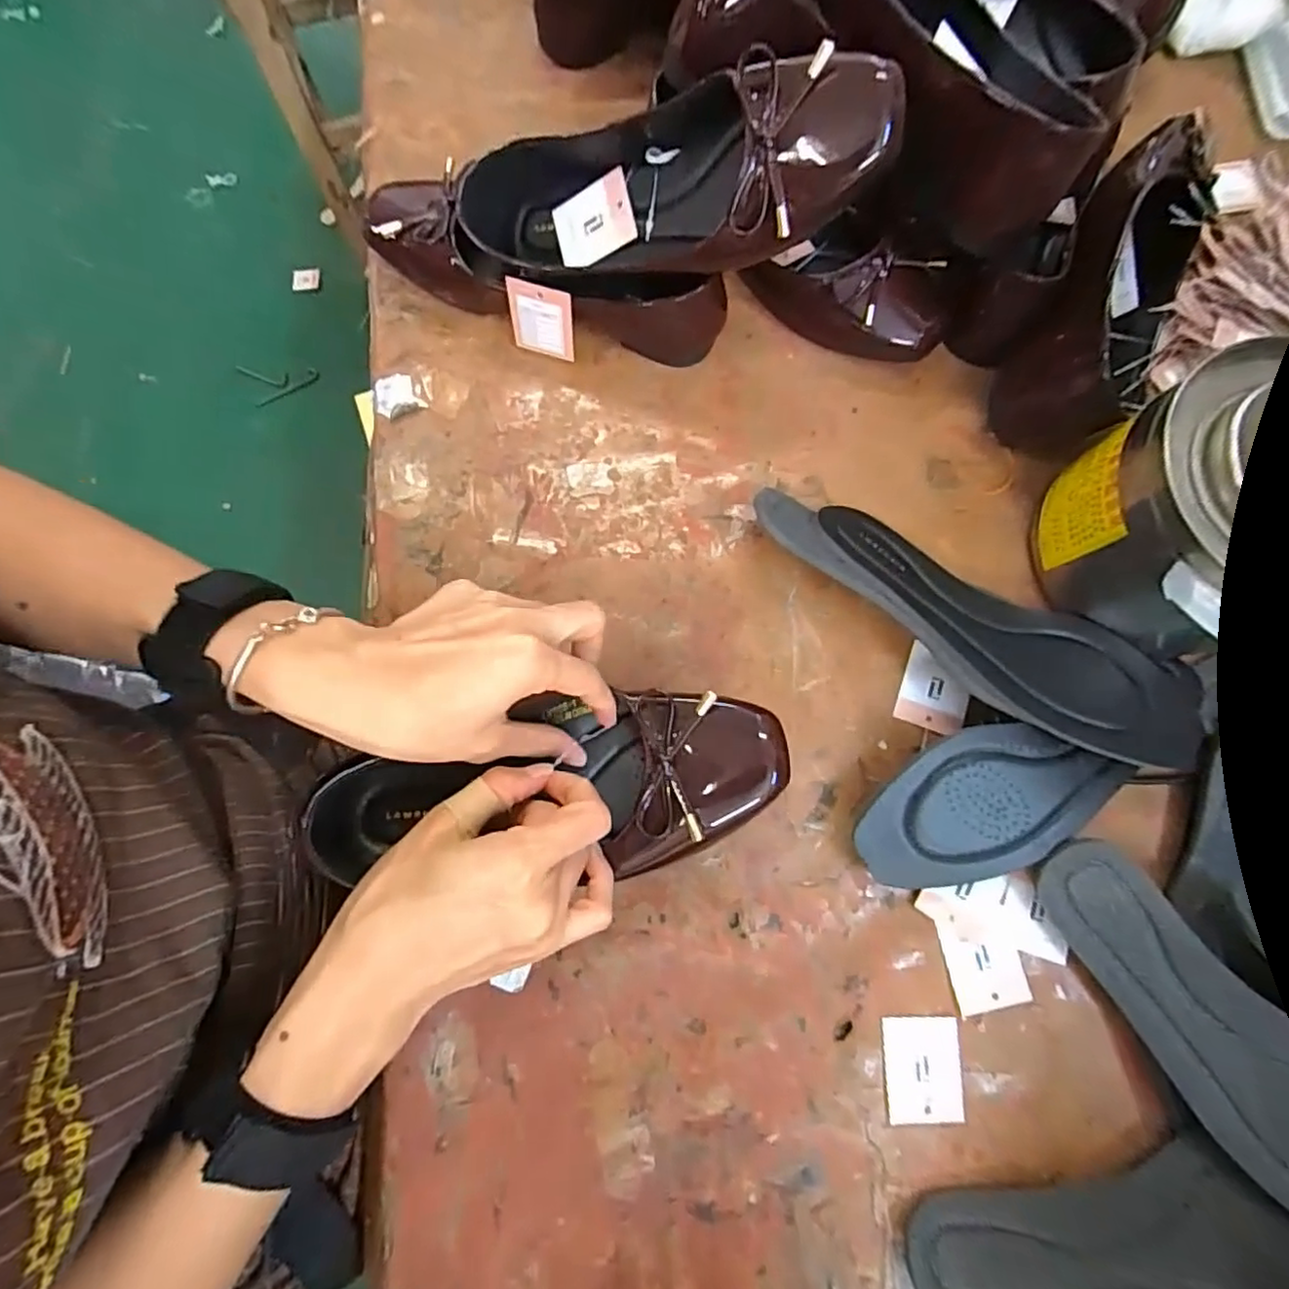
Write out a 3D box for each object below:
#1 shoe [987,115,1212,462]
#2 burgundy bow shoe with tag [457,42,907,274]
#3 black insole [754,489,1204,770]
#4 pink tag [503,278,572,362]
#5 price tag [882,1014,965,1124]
[{"bbox_3d":[0.284,-0.213,0.389,0.075,0.065,0.206,28,80,5],"label":"shoe"},{"bbox_3d":[0.000,-0.242,0.344,0.249,0.062,0.074,8,78,26],"label":"burgundy bow shoe with tag"},{"bbox_3d":[0.180,-0.015,0.369,0.263,0.041,0.076,31,80,6],"label":"black insole"},{"bbox_3d":[-0.064,-0.200,0.398,0.040,0.051,0.004,16,68,2],"label":"pink tag"},{"bbox_3d":[0.147,0.225,0.341,0.039,0.004,0.050,-1,79,0],"label":"price tag"}]

